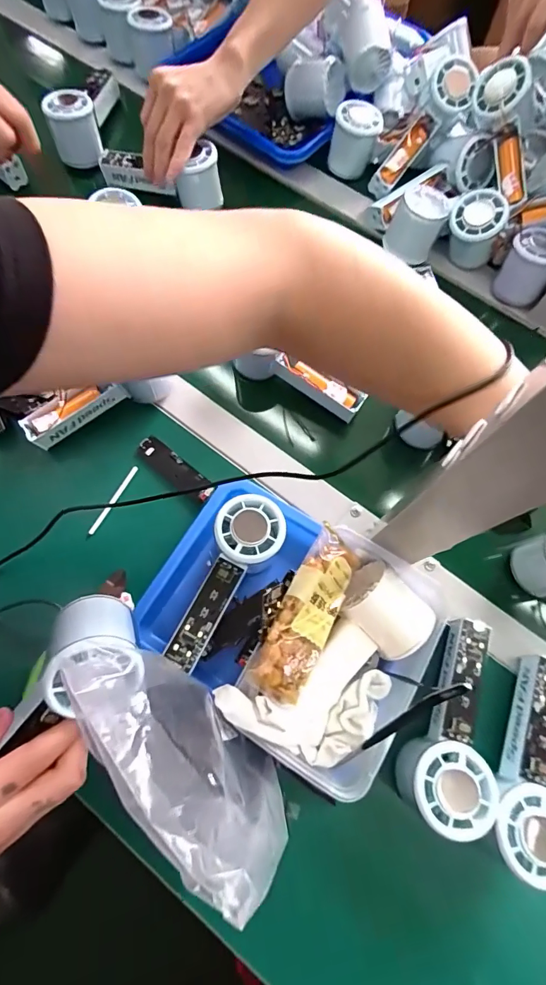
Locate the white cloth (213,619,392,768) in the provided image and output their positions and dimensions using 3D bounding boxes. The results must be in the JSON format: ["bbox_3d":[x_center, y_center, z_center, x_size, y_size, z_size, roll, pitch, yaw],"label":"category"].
[{"bbox_3d":[0.030,0.154,0.312,0.122,0.030,0.080,-25,73,-10],"label":"white cloth"}]

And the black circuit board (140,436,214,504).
[{"bbox_3d":[-0.096,-0.022,0.419,0.089,0.010,0.024,39,74,11],"label":"black circuit board"}]

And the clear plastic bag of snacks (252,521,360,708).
[{"bbox_3d":[0.028,0.091,0.321,0.048,0.016,0.128,40,68,-27],"label":"clear plastic bag of snacks"}]

